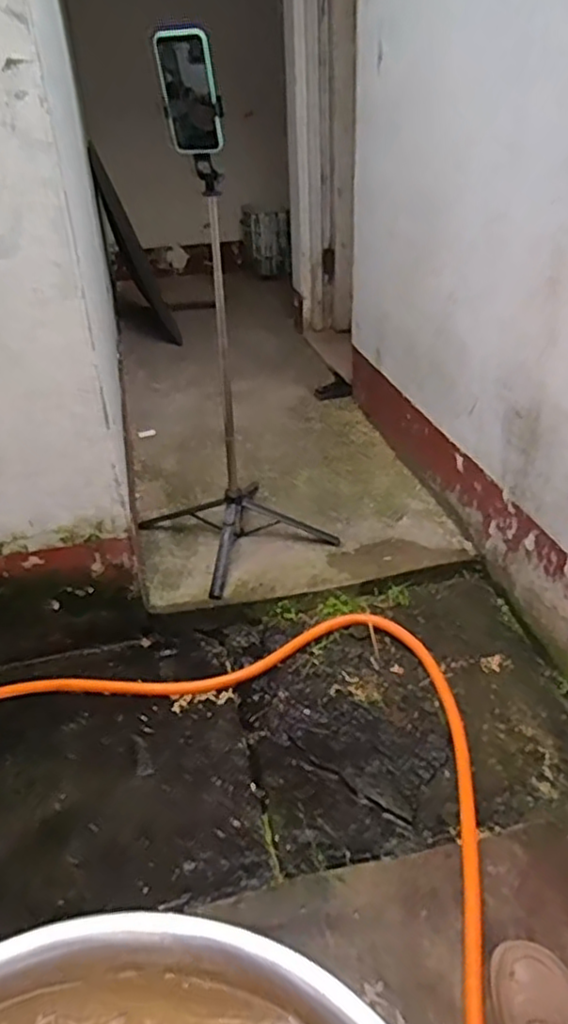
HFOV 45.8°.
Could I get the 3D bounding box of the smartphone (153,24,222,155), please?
[{"bbox_3d":[-0.141,-0.624,1.010,0.084,0.170,0.015,11,54,12],"label":"smartphone"}]

